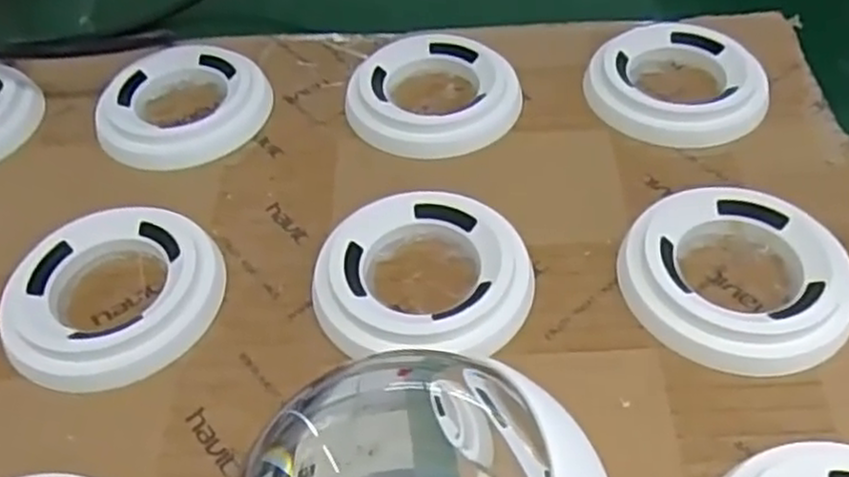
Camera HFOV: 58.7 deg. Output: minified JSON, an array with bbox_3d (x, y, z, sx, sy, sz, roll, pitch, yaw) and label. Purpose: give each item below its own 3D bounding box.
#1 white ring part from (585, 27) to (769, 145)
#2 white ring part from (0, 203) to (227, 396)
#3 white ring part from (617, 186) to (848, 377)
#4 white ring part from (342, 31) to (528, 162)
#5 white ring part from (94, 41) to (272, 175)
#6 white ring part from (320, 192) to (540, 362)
[{"bbox_3d":[0.105,-0.064,0.313,0.068,0.012,0.068,-2,50,2],"label":"white ring part"},{"bbox_3d":[-0.104,0.018,0.254,0.065,0.013,0.069,19,53,18],"label":"white ring part"},{"bbox_3d":[0.100,0.012,0.244,0.068,0.011,0.067,-2,50,2],"label":"white ring part"},{"bbox_3d":[0.003,-0.060,0.316,0.067,0.010,0.069,-2,50,2],"label":"white ring part"},{"bbox_3d":[-0.103,-0.058,0.322,0.070,0.012,0.070,-2,50,2],"label":"white ring part"},{"bbox_3d":[0.000,0.011,0.253,0.070,0.012,0.069,-2,50,2],"label":"white ring part"}]

